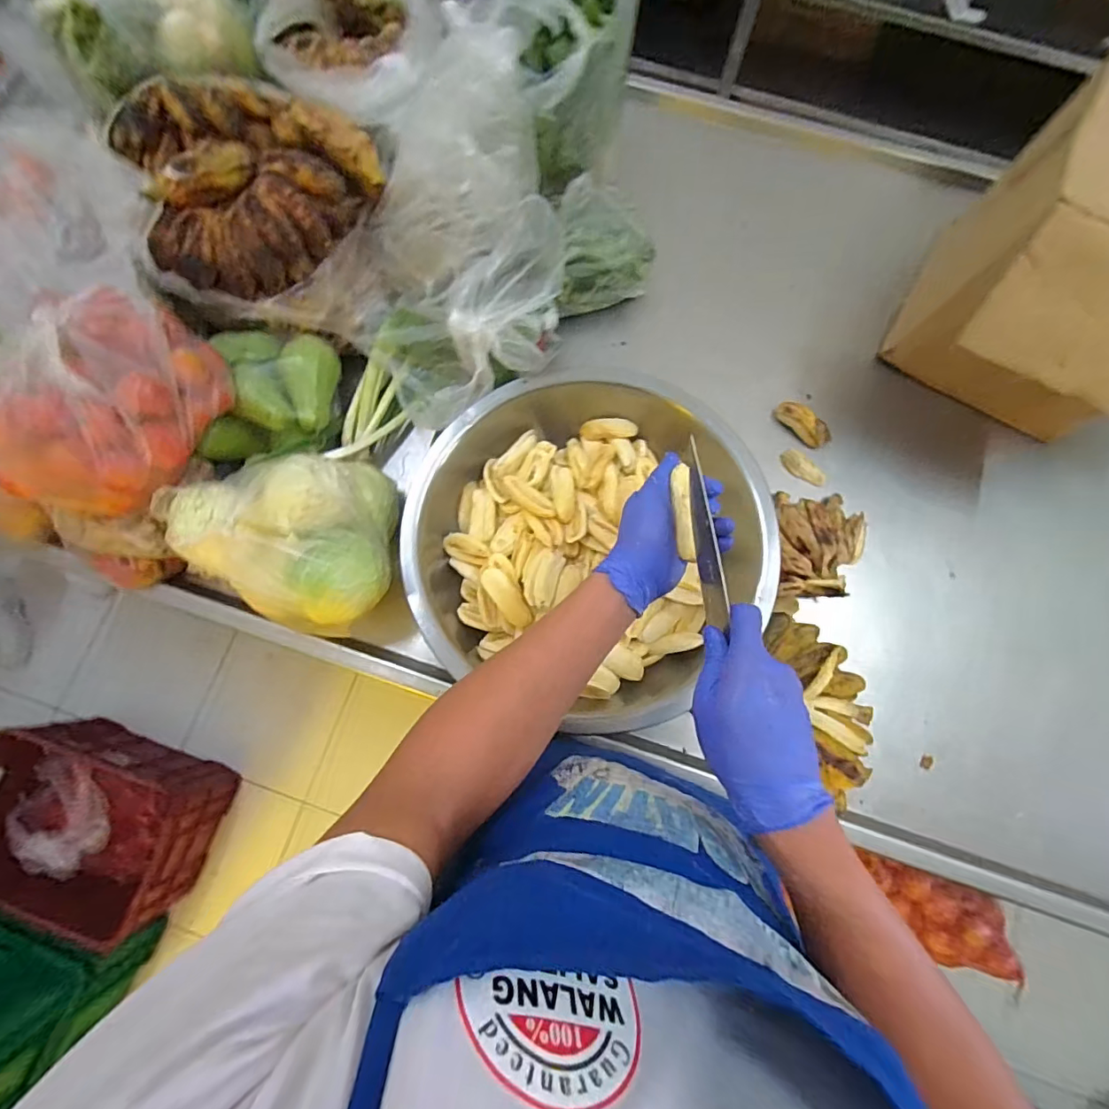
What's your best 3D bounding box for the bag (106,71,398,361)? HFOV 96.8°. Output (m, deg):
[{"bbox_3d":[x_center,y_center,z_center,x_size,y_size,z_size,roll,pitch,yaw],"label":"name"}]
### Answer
[{"bbox_3d":[-0.398,-0.454,0.671,0.304,0.171,0.272,7,78,1],"label":"bag"}]

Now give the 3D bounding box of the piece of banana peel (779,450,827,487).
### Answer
[{"bbox_3d":[0.388,-0.134,0.767,0.078,0.016,0.029,35,80,6],"label":"piece of banana peel"}]

